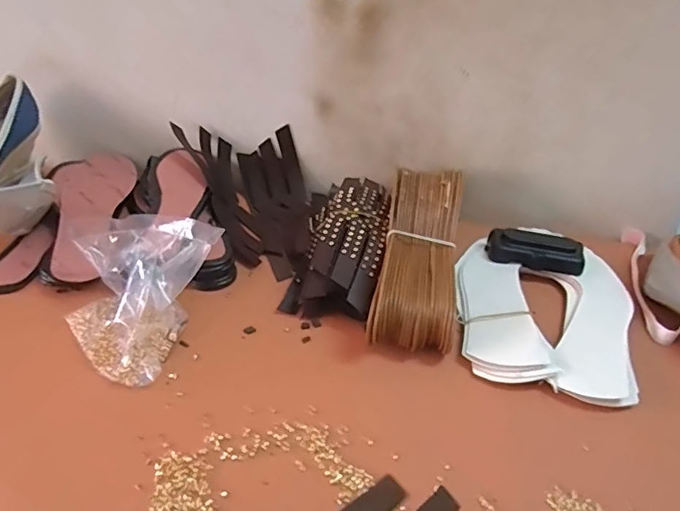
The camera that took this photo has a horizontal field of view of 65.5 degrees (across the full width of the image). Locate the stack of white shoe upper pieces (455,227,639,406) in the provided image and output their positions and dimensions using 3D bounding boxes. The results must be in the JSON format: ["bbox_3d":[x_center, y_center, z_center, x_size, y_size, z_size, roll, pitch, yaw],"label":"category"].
[{"bbox_3d":[0.216,0.053,0.565,0.176,0.024,0.220,12,38,8],"label":"stack of white shoe upper pieces"}]

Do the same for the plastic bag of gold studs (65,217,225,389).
[{"bbox_3d":[-0.195,0.029,0.489,0.126,0.094,0.125,21,40,19],"label":"plastic bag of gold studs"}]

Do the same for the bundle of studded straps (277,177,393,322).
[{"bbox_3d":[0.006,-0.022,0.605,0.095,0.062,0.219,10,38,6],"label":"bundle of studded straps"}]

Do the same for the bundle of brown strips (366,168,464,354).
[{"bbox_3d":[0.085,0.001,0.569,0.084,0.079,0.234,10,38,6],"label":"bundle of brown strips"}]

